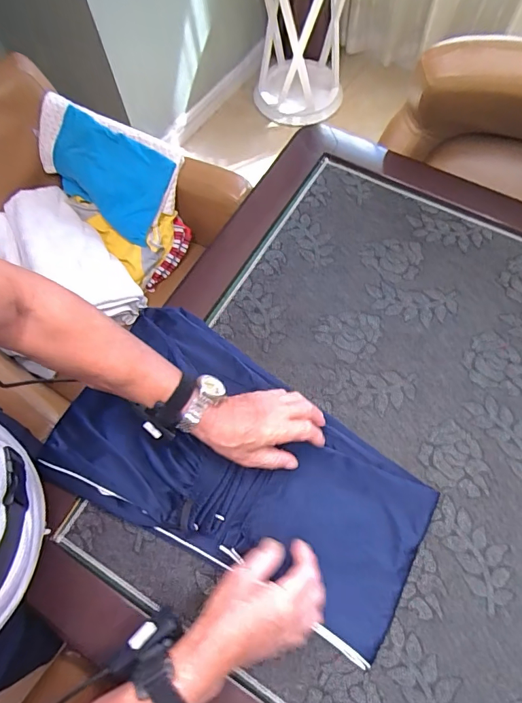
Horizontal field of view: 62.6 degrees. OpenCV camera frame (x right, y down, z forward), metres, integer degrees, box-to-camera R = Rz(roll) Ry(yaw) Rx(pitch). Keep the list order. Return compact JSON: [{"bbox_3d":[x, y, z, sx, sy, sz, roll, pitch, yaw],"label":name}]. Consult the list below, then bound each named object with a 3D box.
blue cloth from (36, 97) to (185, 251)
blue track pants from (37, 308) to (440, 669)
[{"bbox_3d":[-0.355,-0.404,0.992,0.309,0.236,0.048,22,29,-4],"label":"blue cloth"},{"bbox_3d":[-0.022,0.143,0.587,0.490,0.030,0.276,27,72,11],"label":"blue track pants"}]

